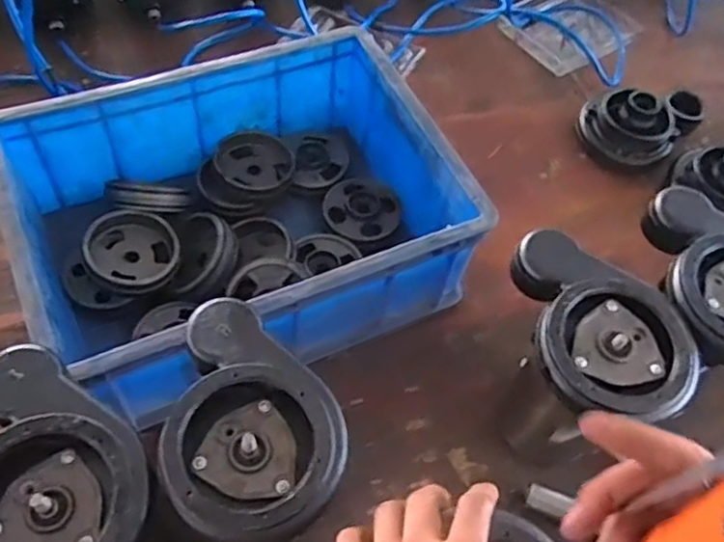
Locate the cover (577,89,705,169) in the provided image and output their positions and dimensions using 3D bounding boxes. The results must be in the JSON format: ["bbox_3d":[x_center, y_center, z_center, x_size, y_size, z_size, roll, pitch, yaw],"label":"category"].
[{"bbox_3d":[0.358,-0.202,0.864,0.123,0.068,0.158,37,62,17],"label":"cover"}]

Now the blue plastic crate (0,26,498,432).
[{"bbox_3d":[-0.118,-0.051,0.675,0.390,0.153,0.290,-19,61,-16],"label":"blue plastic crate"}]

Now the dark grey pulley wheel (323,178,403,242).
[{"bbox_3d":[-0.001,-0.068,0.753,0.076,0.017,0.085,-35,67,-24],"label":"dark grey pulley wheel"}]

